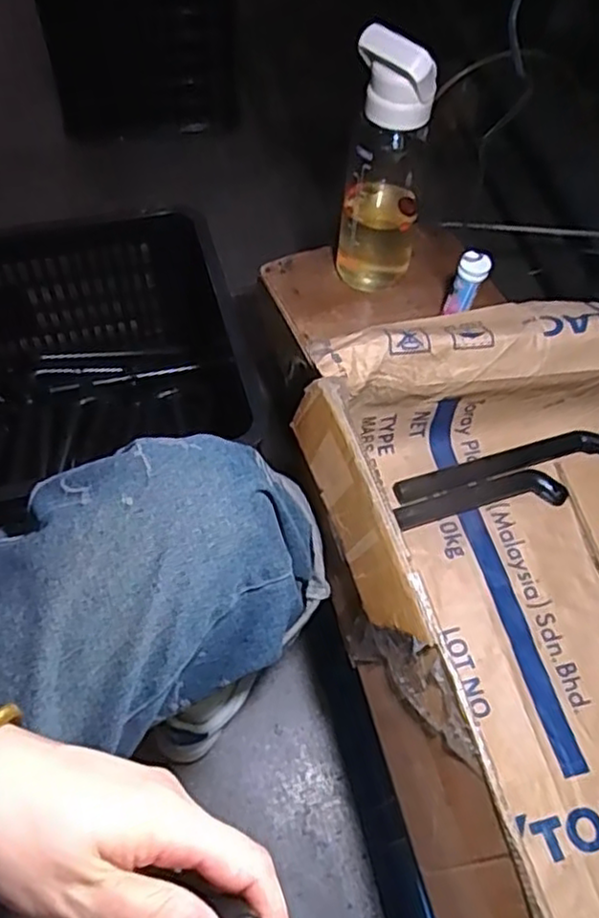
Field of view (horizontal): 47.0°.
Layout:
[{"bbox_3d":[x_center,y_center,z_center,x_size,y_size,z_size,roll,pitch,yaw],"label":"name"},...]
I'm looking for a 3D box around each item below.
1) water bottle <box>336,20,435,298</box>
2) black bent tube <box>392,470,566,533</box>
[{"bbox_3d":[0.099,-0.325,0.776,0.087,0.298,0.091,13,59,5],"label":"water bottle"},{"bbox_3d":[0.185,0.040,0.716,0.182,0.016,0.040,-8,60,-8],"label":"black bent tube"}]

